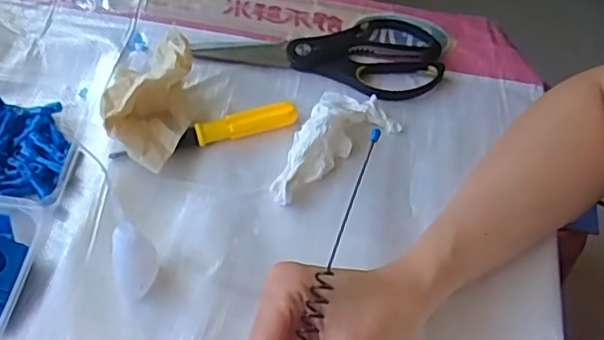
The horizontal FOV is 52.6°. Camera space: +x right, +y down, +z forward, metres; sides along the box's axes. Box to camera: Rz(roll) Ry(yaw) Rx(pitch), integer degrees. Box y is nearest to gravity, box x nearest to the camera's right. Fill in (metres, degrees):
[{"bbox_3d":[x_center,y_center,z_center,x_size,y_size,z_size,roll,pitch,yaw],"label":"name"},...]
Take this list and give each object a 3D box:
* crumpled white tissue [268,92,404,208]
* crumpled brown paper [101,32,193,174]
[{"bbox_3d":[0.014,-0.030,0.466,0.119,0.028,0.058,-33,64,-24],"label":"crumpled white tissue"},{"bbox_3d":[-0.118,-0.057,0.461,0.064,0.054,0.115,3,55,-2],"label":"crumpled brown paper"}]

